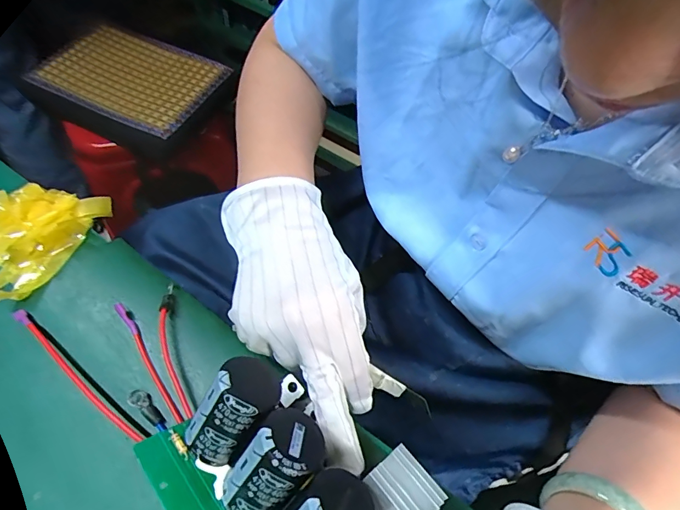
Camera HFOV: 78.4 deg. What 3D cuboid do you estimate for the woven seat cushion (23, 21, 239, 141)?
[{"bbox_3d":[-0.392,-0.342,0.781,0.290,0.030,0.214,24,60,4],"label":"woven seat cushion"}]

